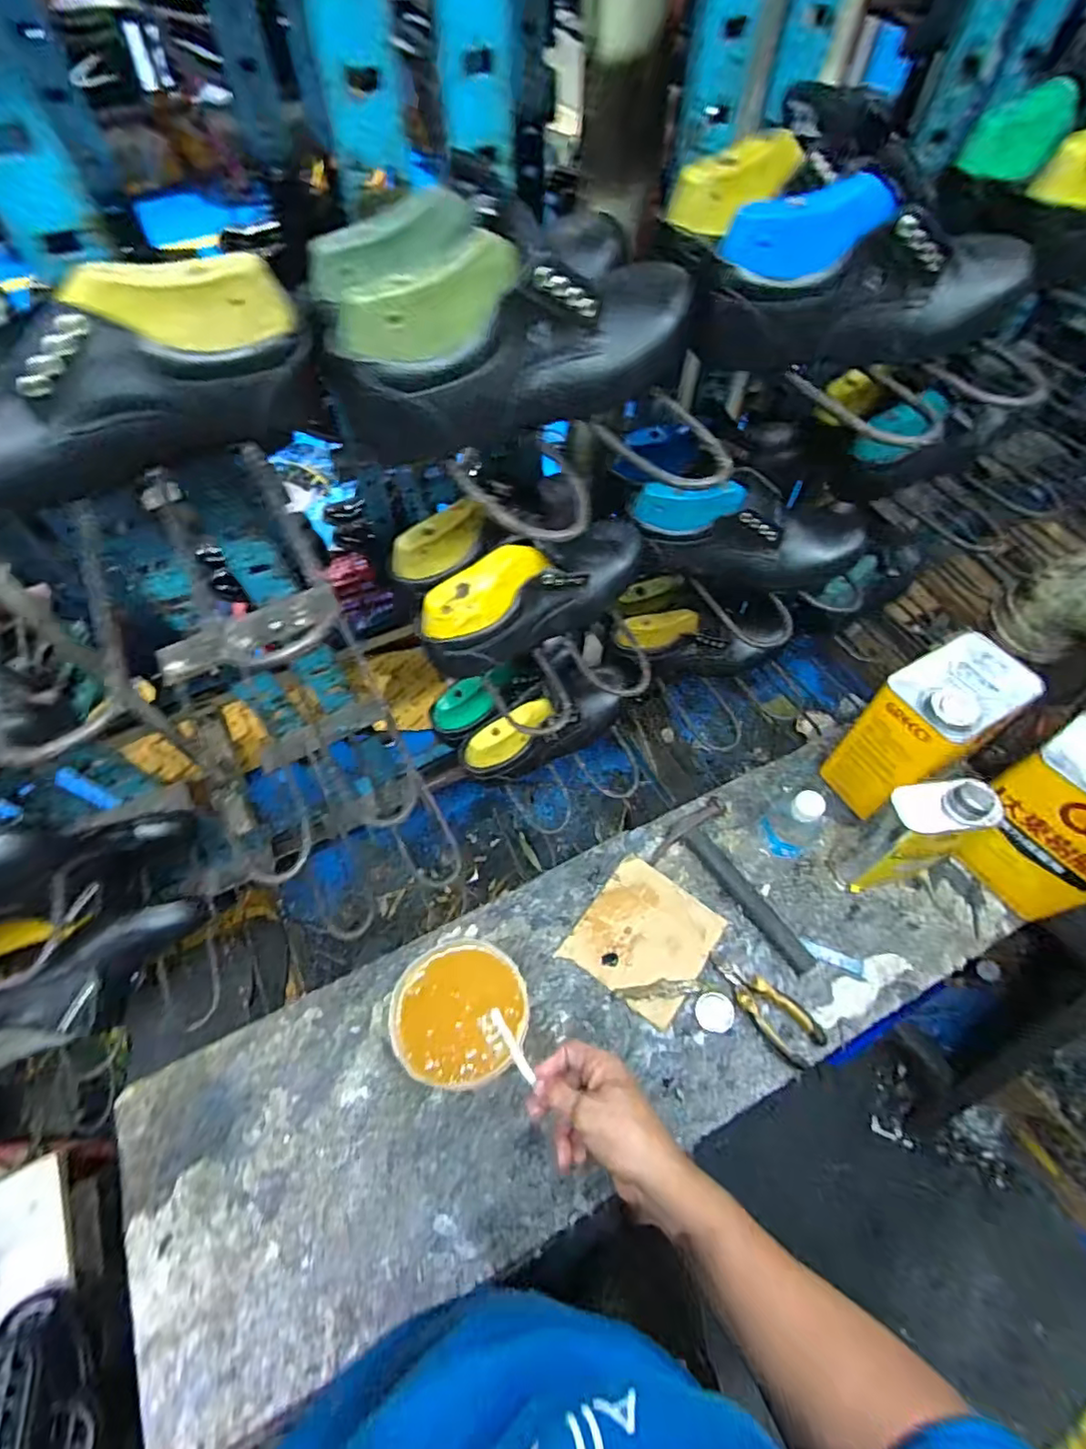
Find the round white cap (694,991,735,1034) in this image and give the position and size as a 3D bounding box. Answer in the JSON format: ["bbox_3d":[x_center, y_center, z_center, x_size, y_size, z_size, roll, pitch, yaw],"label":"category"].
[{"bbox_3d":[0.207,0.345,0.700,0.045,0.004,0.042,0,60,0],"label":"round white cap"}]

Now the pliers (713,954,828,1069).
[{"bbox_3d":[0.270,0.331,0.697,0.062,0.023,0.140,-34,66,-18],"label":"pliers"}]

